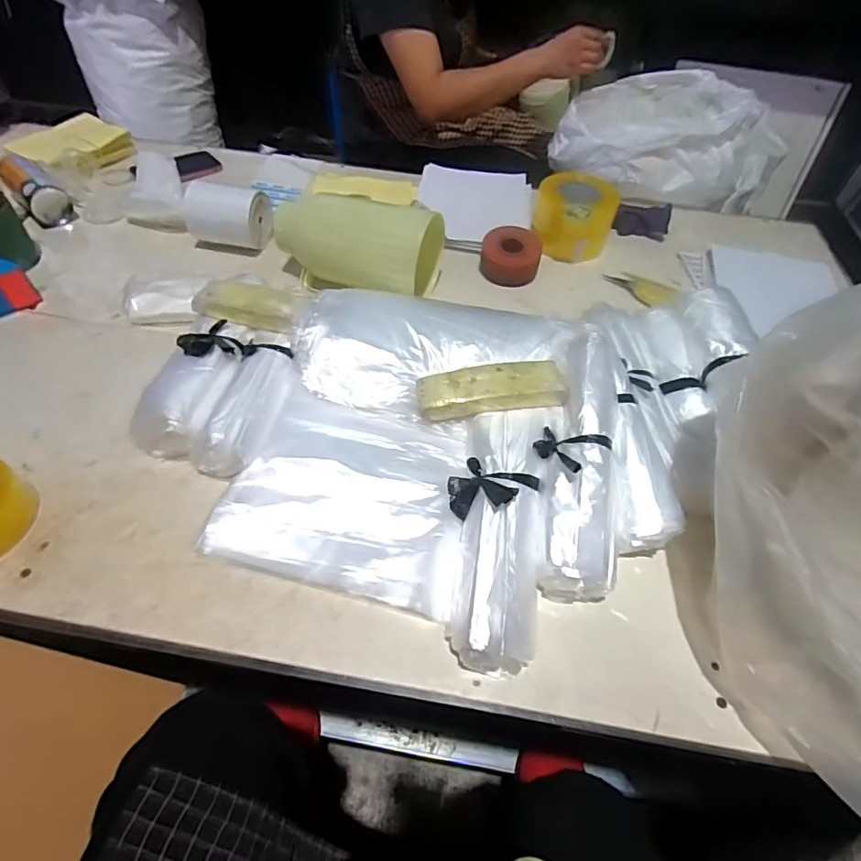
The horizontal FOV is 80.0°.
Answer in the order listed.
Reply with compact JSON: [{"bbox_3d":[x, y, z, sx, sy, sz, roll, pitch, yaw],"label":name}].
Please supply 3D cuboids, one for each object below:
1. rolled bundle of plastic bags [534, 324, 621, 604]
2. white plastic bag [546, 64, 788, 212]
[{"bbox_3d":[0.170,0.009,0.593,0.088,0.077,0.356,11,52,4],"label":"rolled bundle of plastic bags"},{"bbox_3d":[0.502,-0.631,1.102,0.423,0.152,0.347,27,54,16],"label":"white plastic bag"}]

